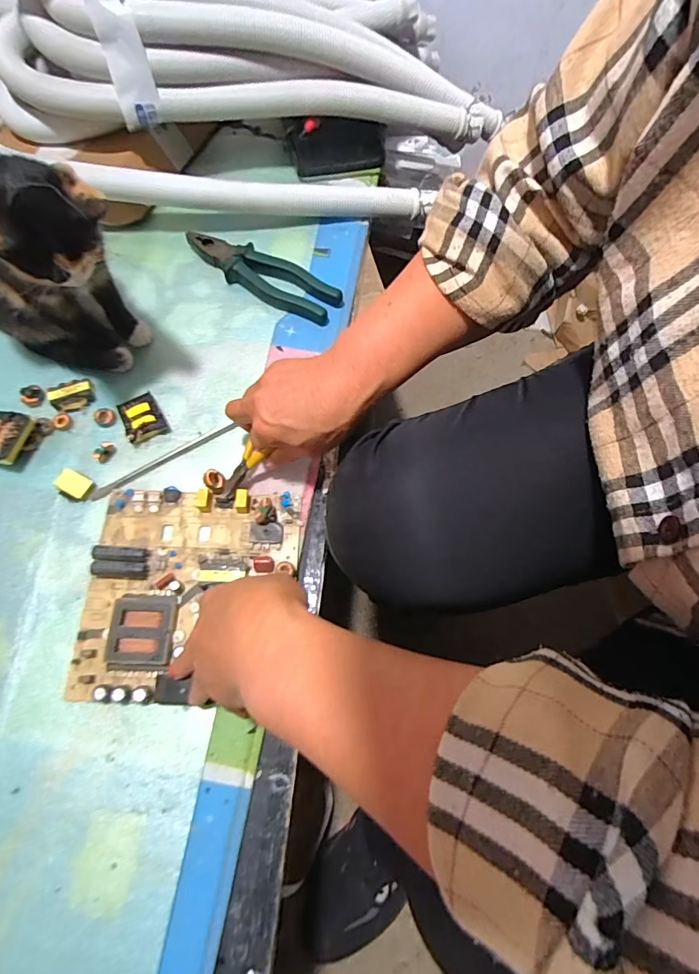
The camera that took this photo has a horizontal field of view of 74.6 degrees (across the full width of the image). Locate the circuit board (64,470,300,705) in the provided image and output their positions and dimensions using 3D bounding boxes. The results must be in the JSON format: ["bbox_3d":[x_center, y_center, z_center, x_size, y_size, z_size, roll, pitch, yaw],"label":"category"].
[{"bbox_3d":[-0.140,0.084,0.405,0.183,0.020,0.185,-4,68,-1],"label":"circuit board"}]

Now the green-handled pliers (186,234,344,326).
[{"bbox_3d":[-0.102,-0.245,0.529,0.190,0.020,0.050,28,71,11],"label":"green-handled pliers"}]

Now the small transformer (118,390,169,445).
[{"bbox_3d":[-0.210,-0.070,0.463,0.036,0.015,0.047,-30,71,-11],"label":"small transformer"}]

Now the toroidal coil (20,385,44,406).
[{"bbox_3d":[-0.327,-0.094,0.473,0.019,0.015,0.022,37,73,13],"label":"toroidal coil"}]

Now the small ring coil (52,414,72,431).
[{"bbox_3d":[-0.292,-0.066,0.466,0.017,0.007,0.017,0,68,0],"label":"small ring coil"}]

